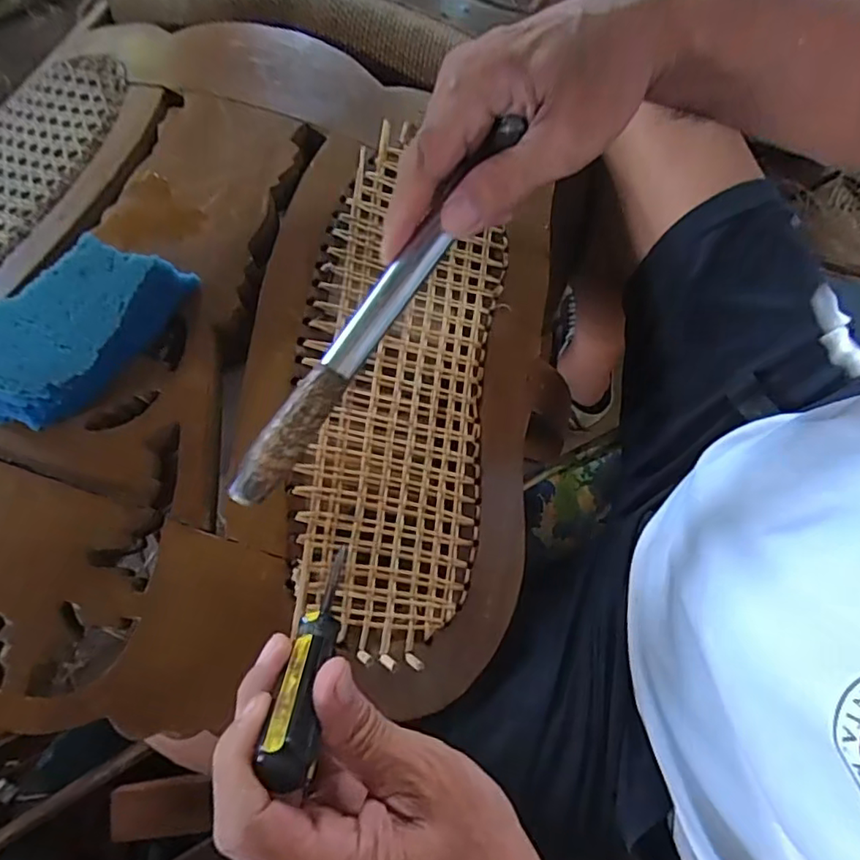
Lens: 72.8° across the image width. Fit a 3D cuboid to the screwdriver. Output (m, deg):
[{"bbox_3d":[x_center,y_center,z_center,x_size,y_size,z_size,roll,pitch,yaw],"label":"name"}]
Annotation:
[{"bbox_3d":[-0.051,0.099,0.265,0.020,0.135,0.023,-2,109,2],"label":"screwdriver"}]

